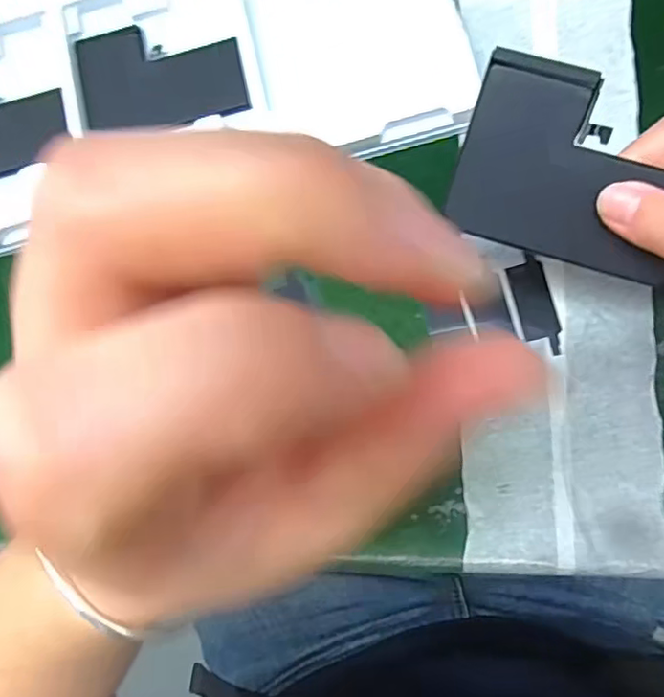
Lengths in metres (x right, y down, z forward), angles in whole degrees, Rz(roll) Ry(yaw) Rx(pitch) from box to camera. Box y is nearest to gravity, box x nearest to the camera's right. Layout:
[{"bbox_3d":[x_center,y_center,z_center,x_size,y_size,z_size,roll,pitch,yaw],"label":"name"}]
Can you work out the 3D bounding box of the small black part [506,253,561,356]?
[{"bbox_3d":[0.102,-0.022,0.286,0.018,0.004,0.050,-14,82,4],"label":"small black part"}]

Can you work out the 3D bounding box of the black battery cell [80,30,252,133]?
[{"bbox_3d":[-0.093,-0.150,0.309,0.088,0.005,0.063,-11,83,4],"label":"black battery cell"}]

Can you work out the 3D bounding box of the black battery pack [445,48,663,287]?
[{"bbox_3d":[0.093,-0.065,0.213,0.087,0.004,0.065,18,118,9],"label":"black battery pack"}]

